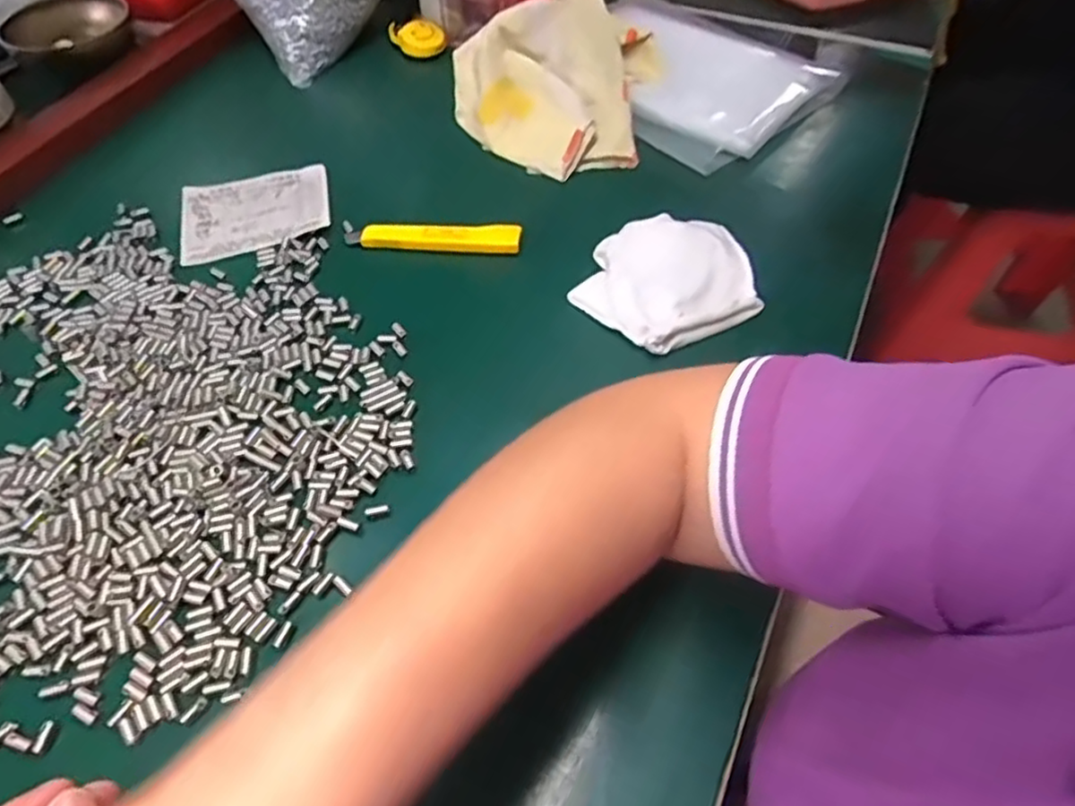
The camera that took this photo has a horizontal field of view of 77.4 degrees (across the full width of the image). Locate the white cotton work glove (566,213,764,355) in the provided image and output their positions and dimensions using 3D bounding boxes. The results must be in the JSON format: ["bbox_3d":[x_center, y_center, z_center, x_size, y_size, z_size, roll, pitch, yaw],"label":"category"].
[{"bbox_3d":[0.083,-0.080,0.443,0.109,0.029,0.094,-20,56,-14],"label":"white cotton work glove"}]

